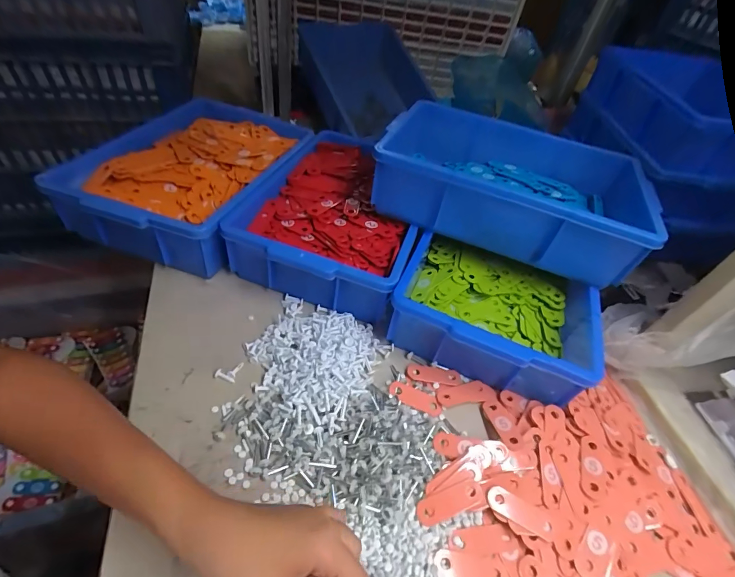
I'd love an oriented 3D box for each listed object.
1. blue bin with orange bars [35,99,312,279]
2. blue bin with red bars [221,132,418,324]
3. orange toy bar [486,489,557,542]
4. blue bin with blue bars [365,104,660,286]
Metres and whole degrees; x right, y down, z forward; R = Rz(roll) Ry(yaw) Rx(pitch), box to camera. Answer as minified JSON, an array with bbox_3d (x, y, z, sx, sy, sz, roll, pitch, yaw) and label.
[{"bbox_3d":[-0.271,-0.195,0.609,0.243,0.092,0.379,14,48,6],"label":"blue bin with orange bars"},{"bbox_3d":[-0.039,-0.129,0.596,0.240,0.087,0.355,14,48,6],"label":"blue bin with red bars"},{"bbox_3d":[0.150,0.217,0.356,0.068,0.004,0.022,24,49,15],"label":"orange toy bar"},{"bbox_3d":[0.206,-0.159,0.547,0.340,0.102,0.227,21,47,9],"label":"blue bin with blue bars"}]

